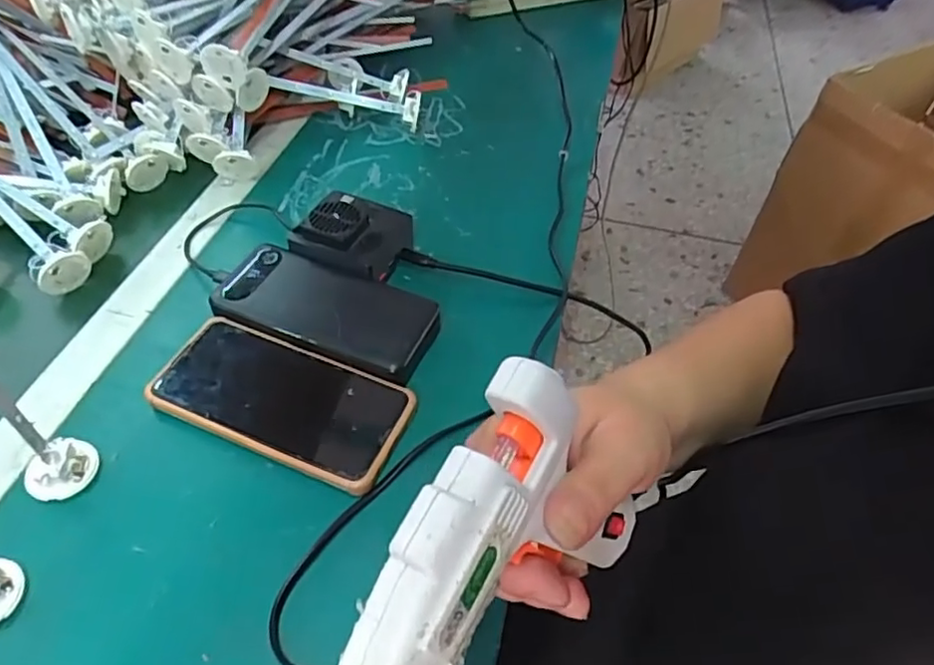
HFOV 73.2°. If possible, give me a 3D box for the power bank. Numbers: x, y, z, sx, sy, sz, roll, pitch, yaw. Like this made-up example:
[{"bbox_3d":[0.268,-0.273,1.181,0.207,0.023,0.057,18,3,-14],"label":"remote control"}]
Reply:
[{"bbox_3d":[-0.105,-0.017,0.461,0.162,0.027,0.069,18,50,12],"label":"power bank"}]

